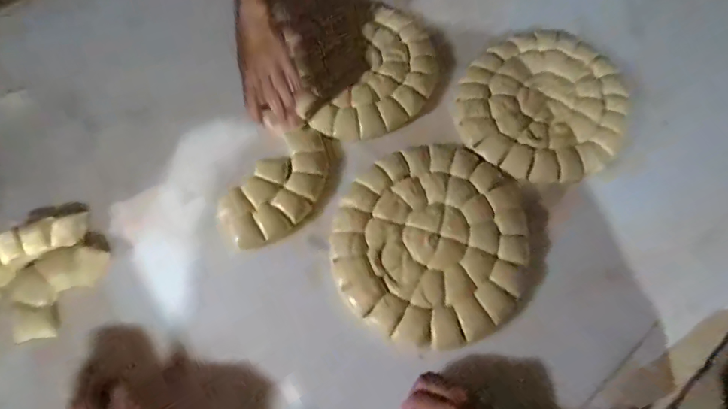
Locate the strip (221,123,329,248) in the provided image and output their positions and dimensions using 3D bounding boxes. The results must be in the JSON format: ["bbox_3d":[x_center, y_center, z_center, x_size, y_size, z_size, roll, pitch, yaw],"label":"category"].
[{"bbox_3d":[-0.118,-0.027,0.625,0.100,0.019,0.193,33,72,13],"label":"strip"}]

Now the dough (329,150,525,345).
[{"bbox_3d":[0.090,0.041,0.590,0.250,0.018,0.274,0,68,0],"label":"dough"}]

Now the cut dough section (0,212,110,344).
[{"bbox_3d":[-0.445,0.101,0.574,0.194,0.025,0.161,-22,70,-9],"label":"cut dough section"}]

